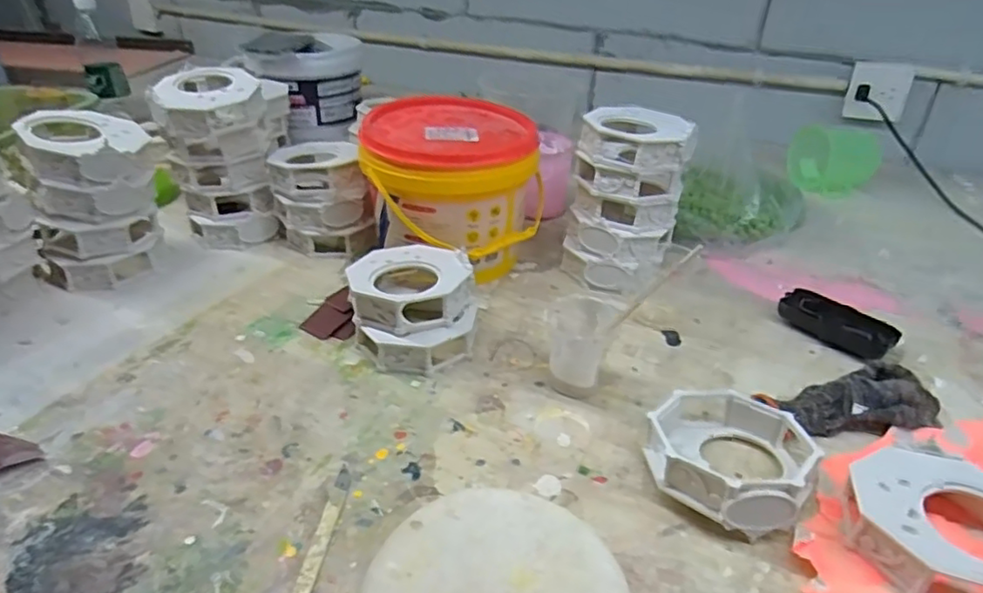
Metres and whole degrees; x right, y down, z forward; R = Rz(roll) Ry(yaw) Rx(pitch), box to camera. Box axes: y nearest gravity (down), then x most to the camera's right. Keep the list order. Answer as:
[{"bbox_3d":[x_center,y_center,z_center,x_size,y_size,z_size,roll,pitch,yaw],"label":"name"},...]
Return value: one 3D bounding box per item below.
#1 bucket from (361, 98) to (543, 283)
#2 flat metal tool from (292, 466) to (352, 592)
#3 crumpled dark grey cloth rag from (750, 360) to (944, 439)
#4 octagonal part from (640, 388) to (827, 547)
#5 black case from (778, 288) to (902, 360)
[{"bbox_3d":[-0.043,-0.128,0.732,0.200,0.158,0.204,-1,33,-4],"label":"bucket"},{"bbox_3d":[-0.117,0.172,0.409,0.013,0.004,0.143,4,33,3],"label":"flat metal tool"},{"bbox_3d":[0.317,0.097,0.528,0.163,0.027,0.064,-10,35,-17],"label":"crumpled dark grey cloth rag"},{"bbox_3d":[0.182,0.118,0.468,0.116,0.049,0.120,27,41,33],"label":"octagonal part"},{"bbox_3d":[0.358,0.029,0.637,0.058,0.025,0.107,-22,40,-32],"label":"black case"}]

